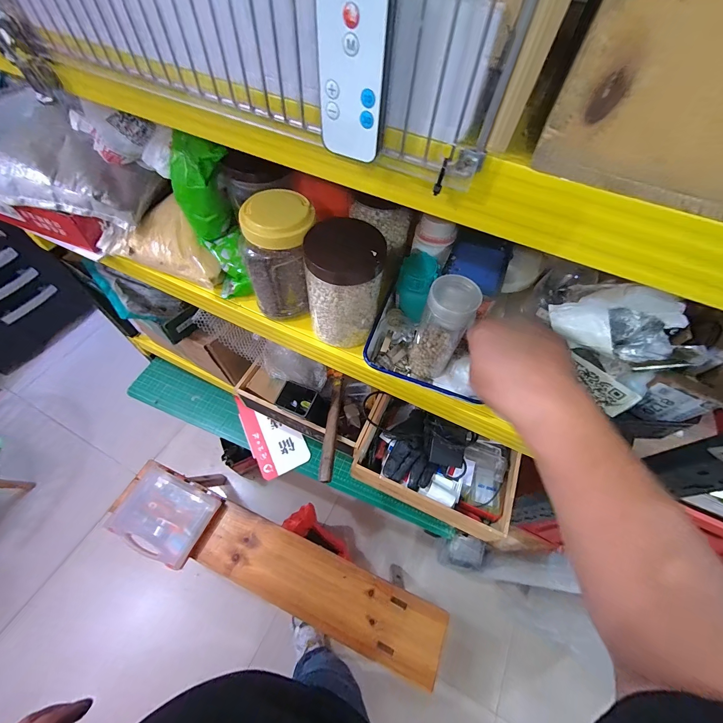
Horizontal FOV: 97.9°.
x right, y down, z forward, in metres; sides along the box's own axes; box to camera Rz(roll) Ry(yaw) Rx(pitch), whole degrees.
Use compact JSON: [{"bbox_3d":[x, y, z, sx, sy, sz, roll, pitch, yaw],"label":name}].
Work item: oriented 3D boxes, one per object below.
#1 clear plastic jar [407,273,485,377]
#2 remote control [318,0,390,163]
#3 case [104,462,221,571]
[{"bbox_3d":[0.096,-0.035,0.387,0.053,0.150,0.047,26,61,12],"label":"clear plastic jar"},{"bbox_3d":[-0.006,-0.154,0.169,0.036,0.079,0.005,18,59,7],"label":"remote control"},{"bbox_3d":[-0.592,0.448,0.938,0.289,0.048,0.204,23,60,10],"label":"case"}]

